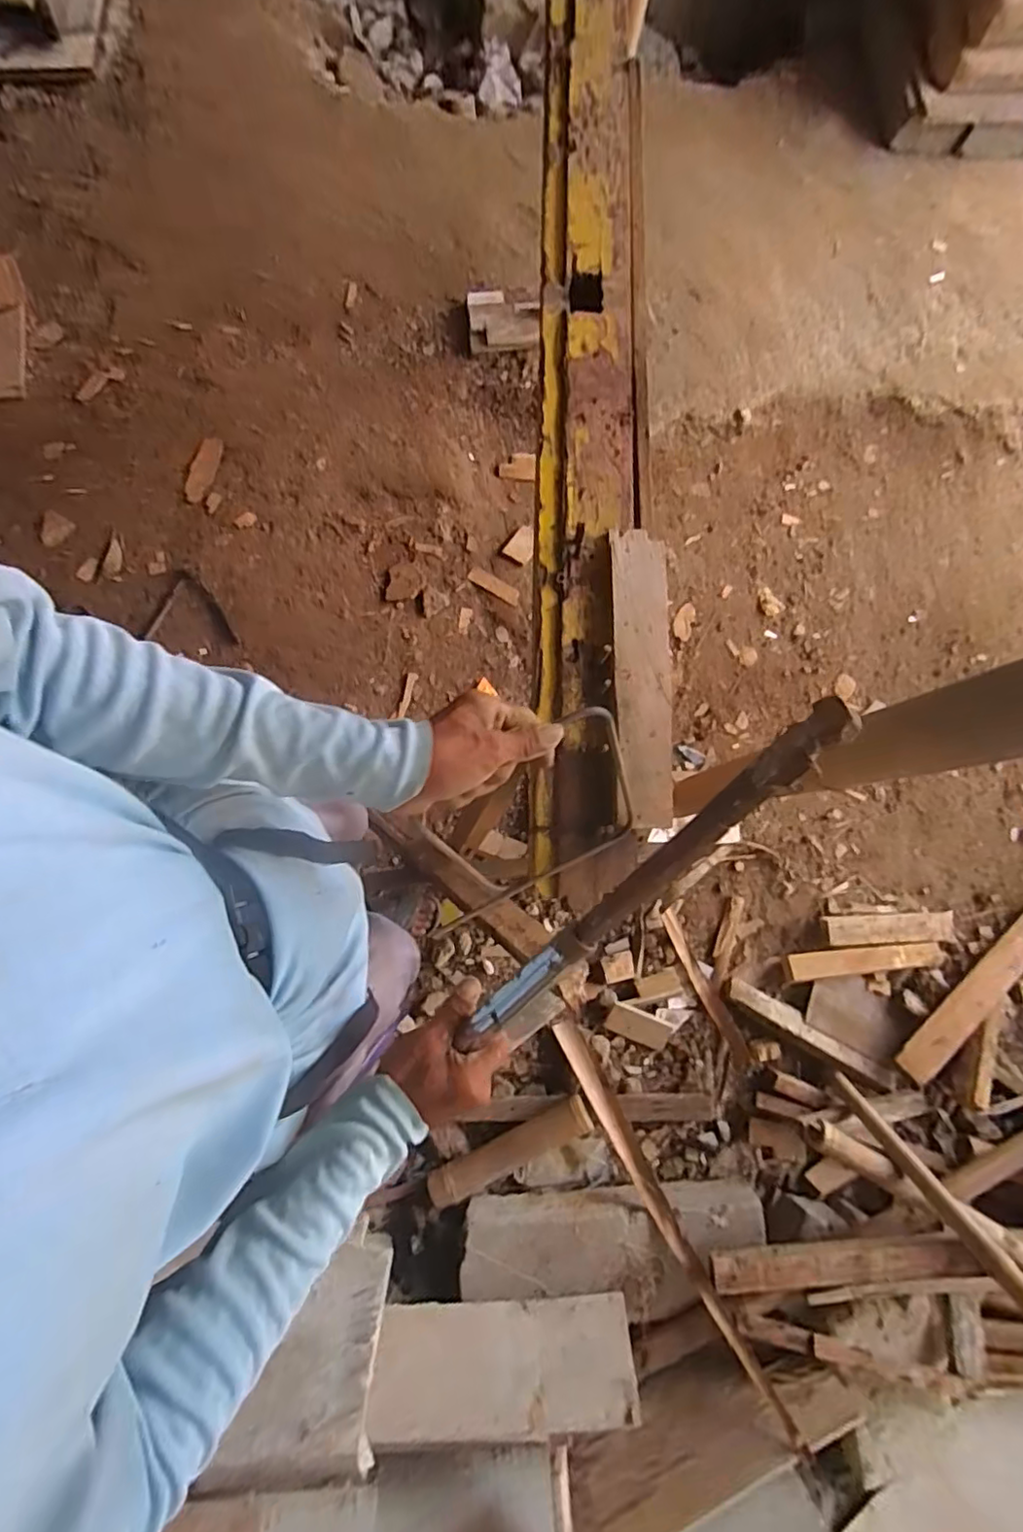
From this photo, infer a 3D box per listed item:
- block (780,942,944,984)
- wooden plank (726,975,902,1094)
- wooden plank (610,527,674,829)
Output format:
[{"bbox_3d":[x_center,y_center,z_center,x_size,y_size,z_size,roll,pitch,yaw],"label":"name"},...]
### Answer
[{"bbox_3d":[0.803,0.439,1.399,0.370,0.039,0.063,-5,81,-6],"label":"block"},{"bbox_3d":[0.654,0.588,1.351,0.397,0.053,0.064,30,80,1],"label":"wooden plank"},{"bbox_3d":[0.141,-0.100,0.667,0.060,0.015,0.326,1,80,-5],"label":"wooden plank"}]

